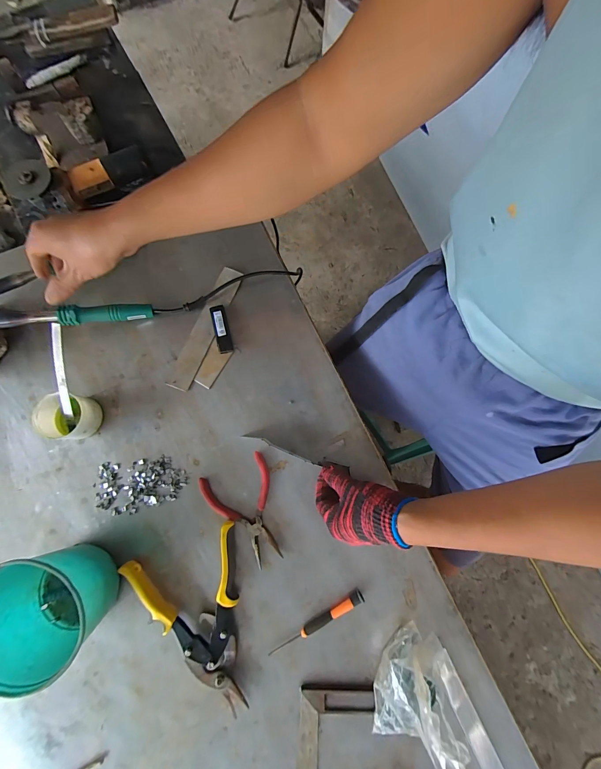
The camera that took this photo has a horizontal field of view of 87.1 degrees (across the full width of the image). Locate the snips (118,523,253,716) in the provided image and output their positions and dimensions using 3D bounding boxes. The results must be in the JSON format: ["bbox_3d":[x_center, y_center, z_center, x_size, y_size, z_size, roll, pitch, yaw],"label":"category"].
[{"bbox_3d":[-0.139,0.322,0.421,0.145,0.026,0.224,-16,80,-4],"label":"snips"}]

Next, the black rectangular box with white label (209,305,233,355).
[{"bbox_3d":[-0.127,-0.089,0.507,0.024,0.011,0.080,-15,80,-4],"label":"black rectangular box with white label"}]

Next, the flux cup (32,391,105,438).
[{"bbox_3d":[-0.334,0.047,0.459,0.071,0.049,0.061,2,79,-1],"label":"flux cup"}]

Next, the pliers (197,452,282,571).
[{"bbox_3d":[-0.078,0.186,0.457,0.099,0.013,0.144,-22,80,-5],"label":"pliers"}]

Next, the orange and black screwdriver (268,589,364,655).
[{"bbox_3d":[0.023,0.327,0.432,0.142,0.011,0.015,-27,81,-6],"label":"orange and black screwdriver"}]

